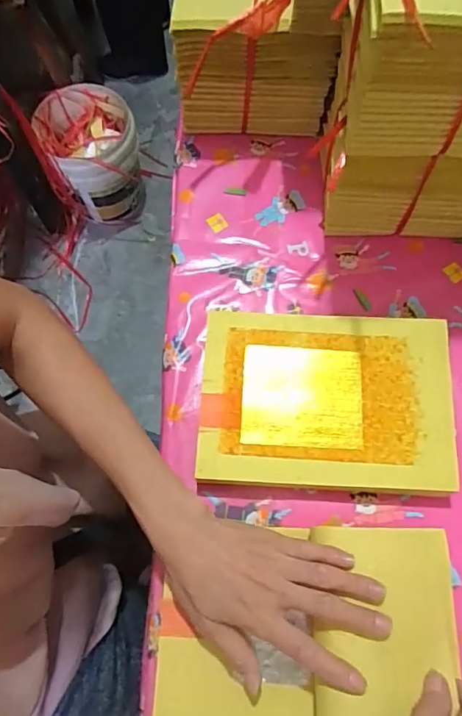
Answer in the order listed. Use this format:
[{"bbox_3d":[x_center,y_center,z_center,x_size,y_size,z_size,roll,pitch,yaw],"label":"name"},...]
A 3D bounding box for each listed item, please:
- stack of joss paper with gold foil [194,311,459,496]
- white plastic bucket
[{"bbox_3d":[0.087,0.039,0.460,0.225,0.030,0.162,3,71,2],"label":"stack of joss paper with gold foil"},{"bbox_3d":[-0.360,-0.538,1.357,0.228,0.289,0.288,-27,73,-8],"label":"white plastic bucket"}]

